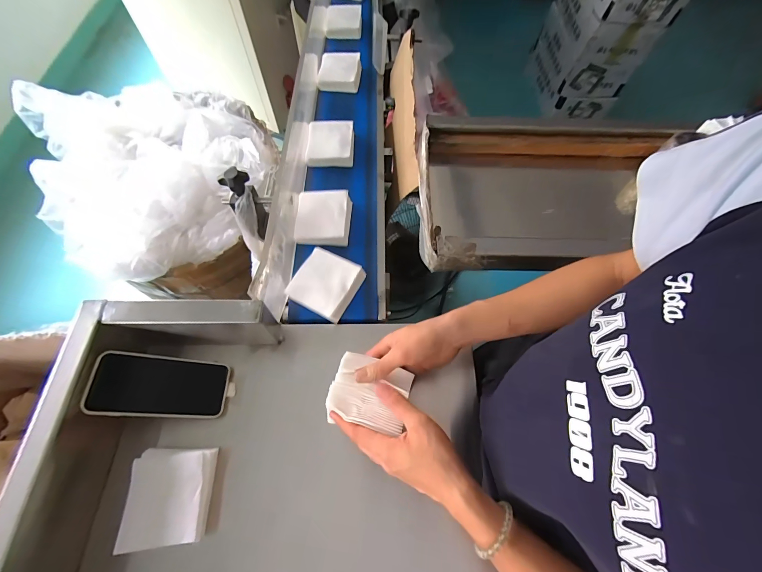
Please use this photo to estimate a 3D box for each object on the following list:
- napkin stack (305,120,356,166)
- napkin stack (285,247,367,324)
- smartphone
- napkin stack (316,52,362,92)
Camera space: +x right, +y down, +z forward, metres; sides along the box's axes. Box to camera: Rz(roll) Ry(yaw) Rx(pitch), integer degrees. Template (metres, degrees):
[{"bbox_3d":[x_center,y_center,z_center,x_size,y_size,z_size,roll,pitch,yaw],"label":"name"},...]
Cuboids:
[{"bbox_3d":[-0.105,-0.299,0.681,0.096,0.033,0.100,0,64,-2],"label":"napkin stack"},{"bbox_3d":[-0.089,-0.004,0.536,0.101,0.032,0.105,26,66,10],"label":"napkin stack"},{"bbox_3d":[-0.289,0.133,0.437,0.156,0.009,0.075,16,60,-31],"label":"smartphone"},{"bbox_3d":[-0.099,-0.525,0.798,0.100,0.039,0.105,4,64,0],"label":"napkin stack"}]

